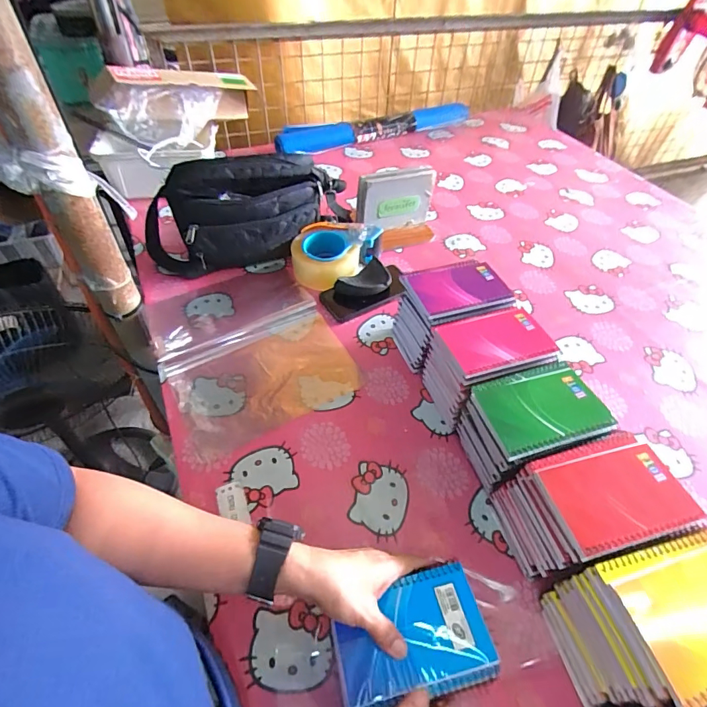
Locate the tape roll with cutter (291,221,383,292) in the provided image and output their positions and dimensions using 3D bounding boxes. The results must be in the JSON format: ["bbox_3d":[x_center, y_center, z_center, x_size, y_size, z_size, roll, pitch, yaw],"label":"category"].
[{"bbox_3d":[-0.037,-0.177,0.752,0.147,0.065,0.131,11,50,6],"label":"tape roll with cutter"}]

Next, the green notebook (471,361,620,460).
[{"bbox_3d":[0.204,0.057,0.454,0.129,0.013,0.095,-12,51,-12],"label":"green notebook"}]

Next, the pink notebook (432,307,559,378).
[{"bbox_3d":[0.176,-0.018,0.517,0.128,0.010,0.087,-11,51,-12],"label":"pink notebook"}]

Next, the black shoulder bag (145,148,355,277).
[{"bbox_3d":[-0.171,-0.249,0.732,0.379,0.180,0.112,-19,53,-18],"label":"black shoulder bag"}]

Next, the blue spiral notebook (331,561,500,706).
[{"bbox_3d":[0.051,0.251,0.366,0.133,0.009,0.091,-10,51,-11],"label":"blue spiral notebook"}]

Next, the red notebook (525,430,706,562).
[{"bbox_3d":[0.247,0.131,0.395,0.127,0.010,0.098,-12,51,-13],"label":"red notebook"}]

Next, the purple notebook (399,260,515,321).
[{"bbox_3d":[0.144,-0.093,0.578,0.131,0.010,0.099,-13,52,-13],"label":"purple notebook"}]

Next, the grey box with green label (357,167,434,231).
[{"bbox_3d":[0.084,-0.297,0.818,0.150,0.129,0.028,-11,51,-12],"label":"grey box with green label"}]

